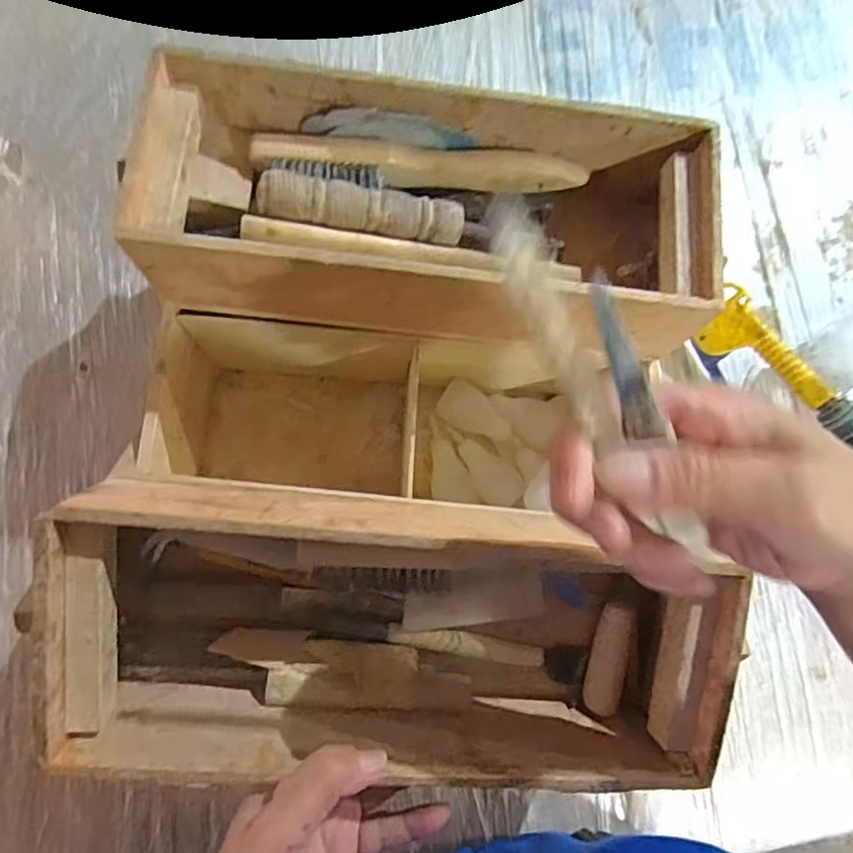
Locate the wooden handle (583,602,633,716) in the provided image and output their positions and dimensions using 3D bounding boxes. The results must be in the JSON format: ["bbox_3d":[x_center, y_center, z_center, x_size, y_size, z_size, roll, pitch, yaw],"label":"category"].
[{"bbox_3d":[0.105,0.133,0.333,0.019,0.016,0.060,16,76,-4],"label":"wooden handle"}]

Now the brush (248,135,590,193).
[{"bbox_3d":[-0.004,-0.154,0.346,0.194,0.020,0.024,1,77,-7],"label":"brush"}]

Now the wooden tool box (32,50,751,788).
[{"bbox_3d":[-0.006,0.003,0.353,0.316,0.190,0.346,4,75,-1],"label":"wooden tool box"}]

